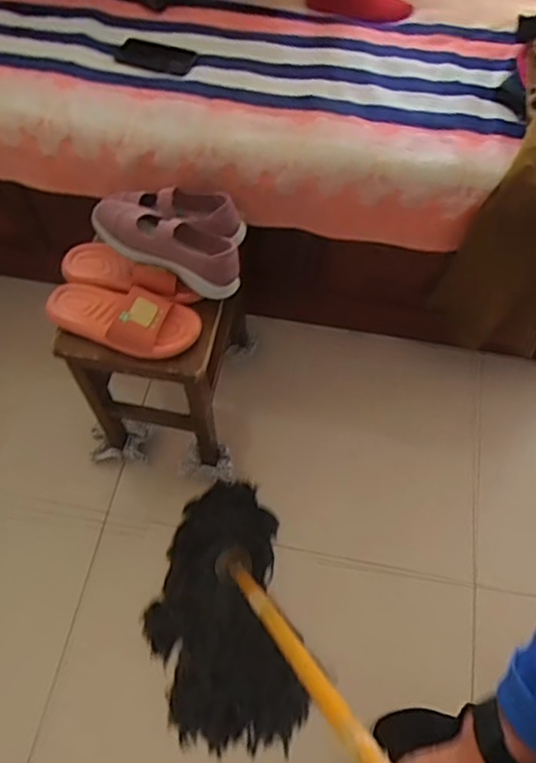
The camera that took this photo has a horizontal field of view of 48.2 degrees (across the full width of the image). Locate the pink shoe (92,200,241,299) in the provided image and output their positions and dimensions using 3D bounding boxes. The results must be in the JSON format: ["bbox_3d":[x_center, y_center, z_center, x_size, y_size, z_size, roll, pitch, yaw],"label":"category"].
[{"bbox_3d":[-0.158,-0.226,0.987,0.250,0.082,0.100,24,66,9],"label":"pink shoe"}]

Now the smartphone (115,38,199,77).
[{"bbox_3d":[-0.228,-0.669,1.228,0.166,0.013,0.067,19,66,7],"label":"smartphone"}]

